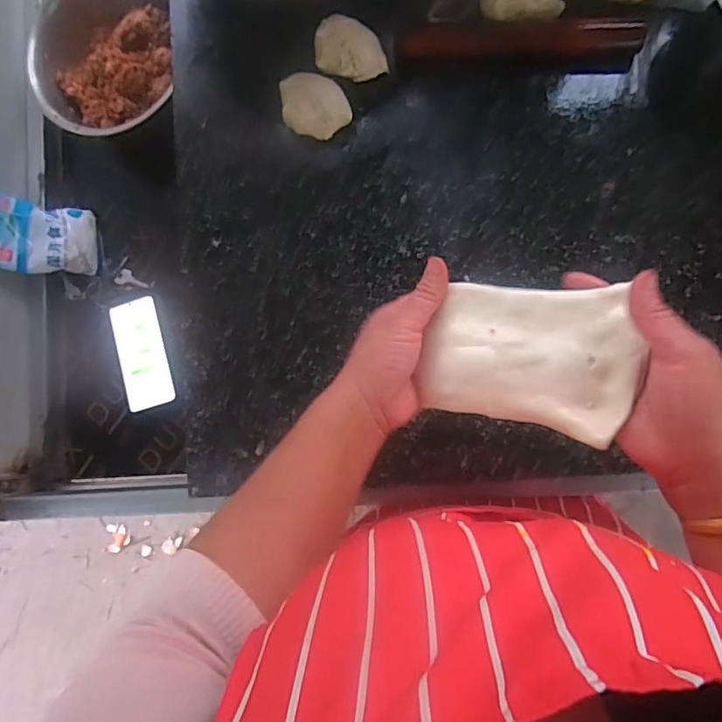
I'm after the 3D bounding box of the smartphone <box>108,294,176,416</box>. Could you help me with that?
[{"bbox_3d":[-0.320,-0.010,0.767,0.072,0.009,0.159,-9,92,0],"label":"smartphone"}]

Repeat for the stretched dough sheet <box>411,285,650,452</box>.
[{"bbox_3d":[0.116,-0.003,0.370,0.137,0.024,0.096,12,87,19],"label":"stretched dough sheet"}]

